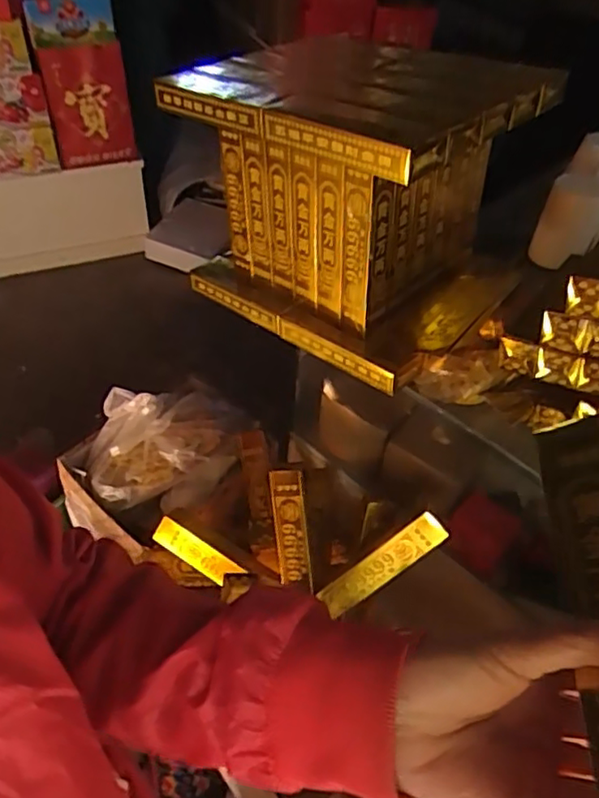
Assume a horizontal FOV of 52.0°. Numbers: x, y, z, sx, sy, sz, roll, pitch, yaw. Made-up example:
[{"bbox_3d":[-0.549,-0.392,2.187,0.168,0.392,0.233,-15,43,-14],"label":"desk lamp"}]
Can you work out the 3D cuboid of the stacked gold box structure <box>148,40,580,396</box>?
[{"bbox_3d":[0.074,-0.285,0.850,0.469,0.327,0.340,36,54,28],"label":"stacked gold box structure"}]

